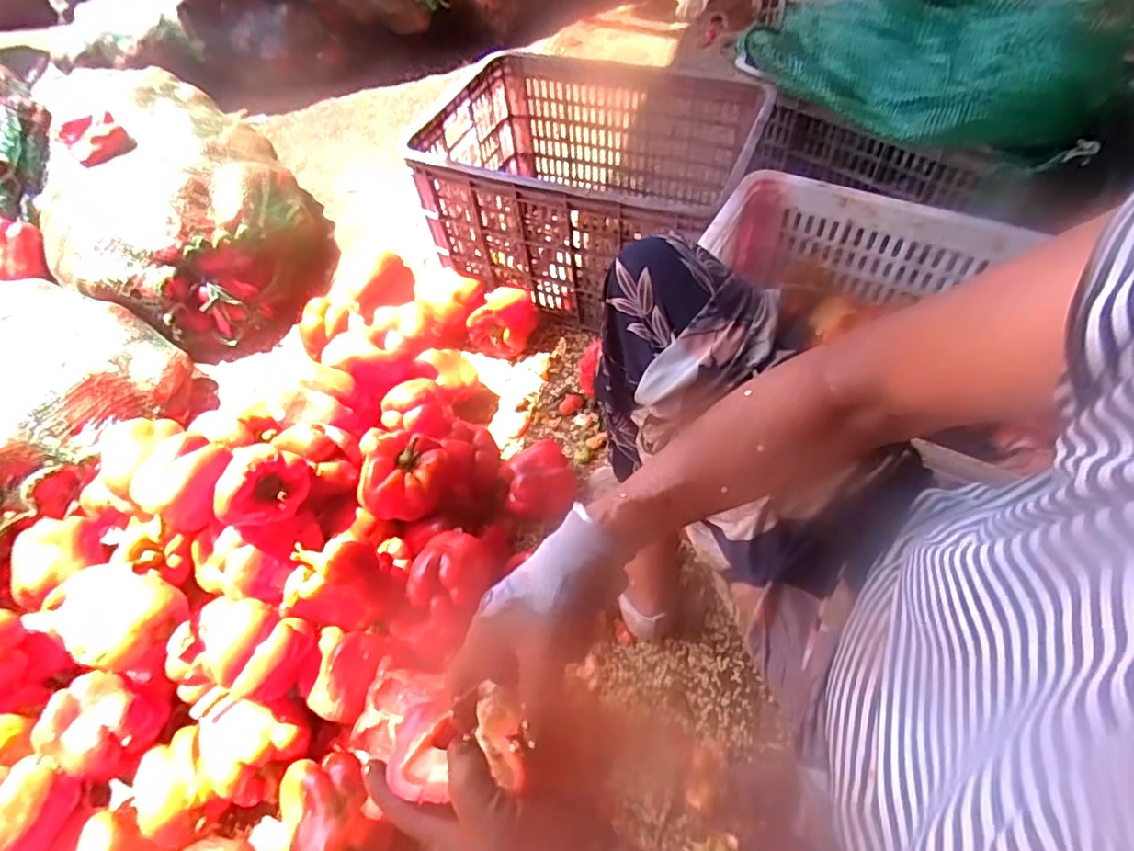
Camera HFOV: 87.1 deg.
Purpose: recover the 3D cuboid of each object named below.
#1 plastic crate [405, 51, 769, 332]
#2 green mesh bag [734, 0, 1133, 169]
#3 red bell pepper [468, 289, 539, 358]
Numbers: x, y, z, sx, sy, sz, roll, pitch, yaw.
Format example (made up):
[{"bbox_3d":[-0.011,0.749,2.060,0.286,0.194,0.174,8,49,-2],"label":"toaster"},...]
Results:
[{"bbox_3d":[0.052,-0.414,1.056,0.507,0.280,0.419,21,59,18],"label":"plastic crate"},{"bbox_3d":[0.513,-0.552,0.866,0.291,0.147,0.538,-33,59,-17],"label":"green mesh bag"},{"bbox_3d":[-0.106,-0.183,1.019,0.106,0.093,0.102,15,58,14],"label":"red bell pepper"}]

